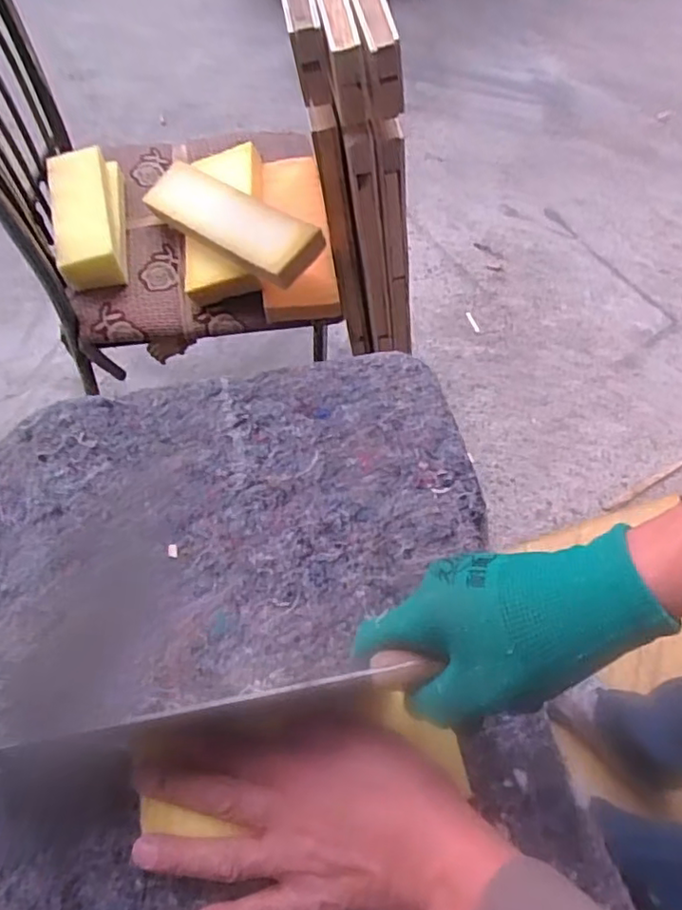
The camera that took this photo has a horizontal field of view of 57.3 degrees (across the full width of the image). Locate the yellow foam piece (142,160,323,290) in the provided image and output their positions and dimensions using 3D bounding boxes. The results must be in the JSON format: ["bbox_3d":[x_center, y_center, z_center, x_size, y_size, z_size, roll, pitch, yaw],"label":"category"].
[{"bbox_3d":[-0.155,-0.317,0.841,0.080,0.051,0.323,-39,55,-19],"label":"yellow foam piece"}]

